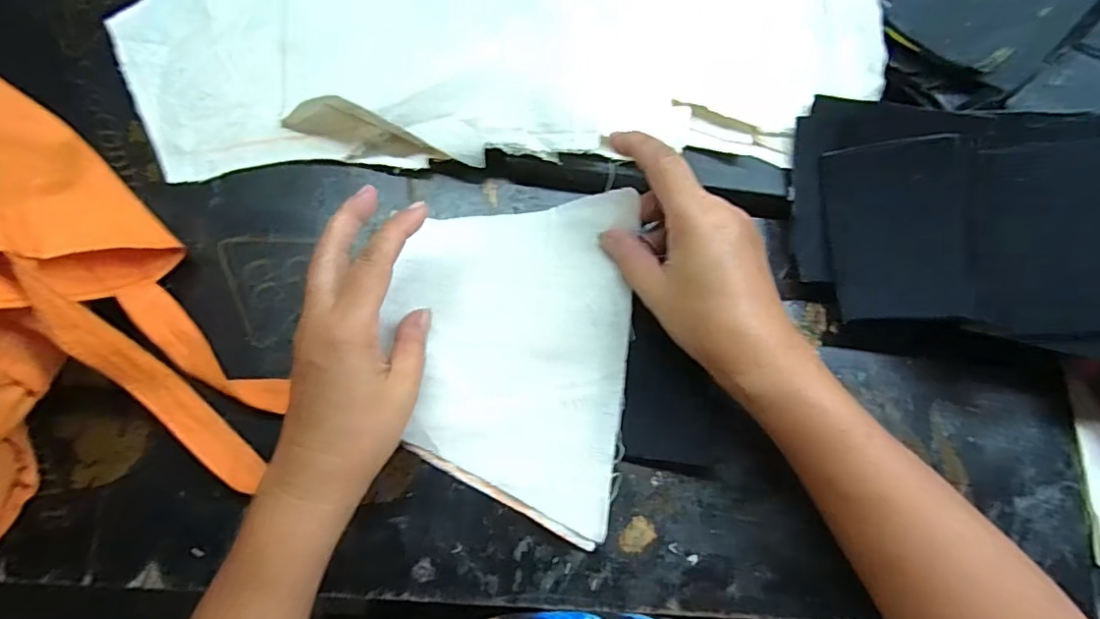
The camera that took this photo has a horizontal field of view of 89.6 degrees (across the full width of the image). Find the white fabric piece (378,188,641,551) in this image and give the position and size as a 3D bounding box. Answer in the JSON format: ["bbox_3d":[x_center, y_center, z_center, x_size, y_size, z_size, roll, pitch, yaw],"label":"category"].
[{"bbox_3d":[-0.025,0.025,0.342,0.142,0.020,0.200,6,78,1],"label":"white fabric piece"}]

